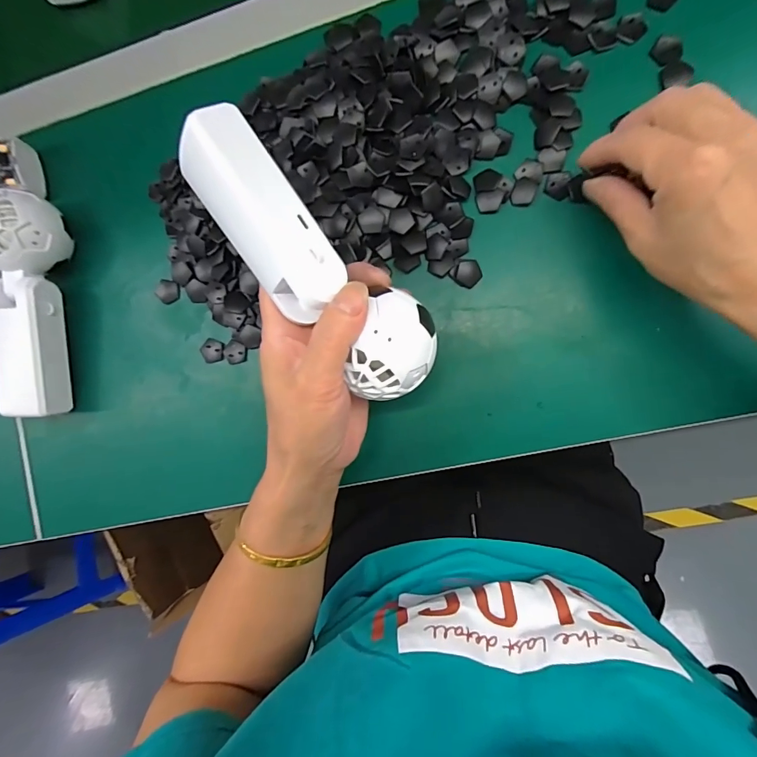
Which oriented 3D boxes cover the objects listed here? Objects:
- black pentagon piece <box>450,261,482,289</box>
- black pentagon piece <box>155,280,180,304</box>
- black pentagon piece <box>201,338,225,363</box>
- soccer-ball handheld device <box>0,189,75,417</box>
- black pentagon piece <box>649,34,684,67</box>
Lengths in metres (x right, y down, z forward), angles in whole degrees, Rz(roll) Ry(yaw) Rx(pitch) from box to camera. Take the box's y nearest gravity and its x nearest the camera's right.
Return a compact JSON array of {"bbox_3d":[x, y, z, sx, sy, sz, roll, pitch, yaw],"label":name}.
[{"bbox_3d":[0.064,-0.076,0.289,0.019,0.004,0.020,41,97,6],"label":"black pentagon piece"},{"bbox_3d":[-0.171,-0.070,0.325,0.019,0.004,0.018,2,91,9],"label":"black pentagon piece"},{"bbox_3d":[-0.132,-0.022,0.318,0.019,0.004,0.020,-9,89,9],"label":"black pentagon piece"},{"bbox_3d":[-0.275,-0.055,0.312,0.046,0.057,0.164,2,91,9],"label":"soccer-ball handheld device"},{"bbox_3d":[0.193,-0.219,0.269,0.019,0.004,0.018,28,95,8],"label":"black pentagon piece"}]

